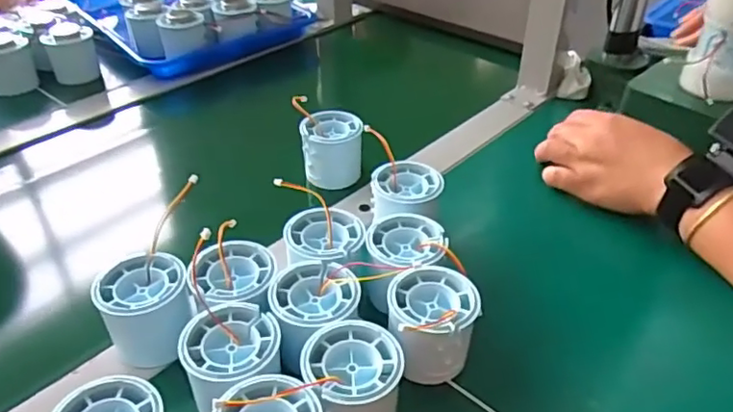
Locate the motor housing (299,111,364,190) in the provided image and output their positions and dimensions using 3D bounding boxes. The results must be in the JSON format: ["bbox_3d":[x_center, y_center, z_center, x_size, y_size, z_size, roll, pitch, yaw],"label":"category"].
[{"bbox_3d":[-0.032,-0.053,0.546,0.052,0.051,0.054,-6,38,-8],"label":"motor housing"}]

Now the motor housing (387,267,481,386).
[{"bbox_3d":[0.041,0.075,0.375,0.054,0.051,0.053,0,37,0],"label":"motor housing"}]

